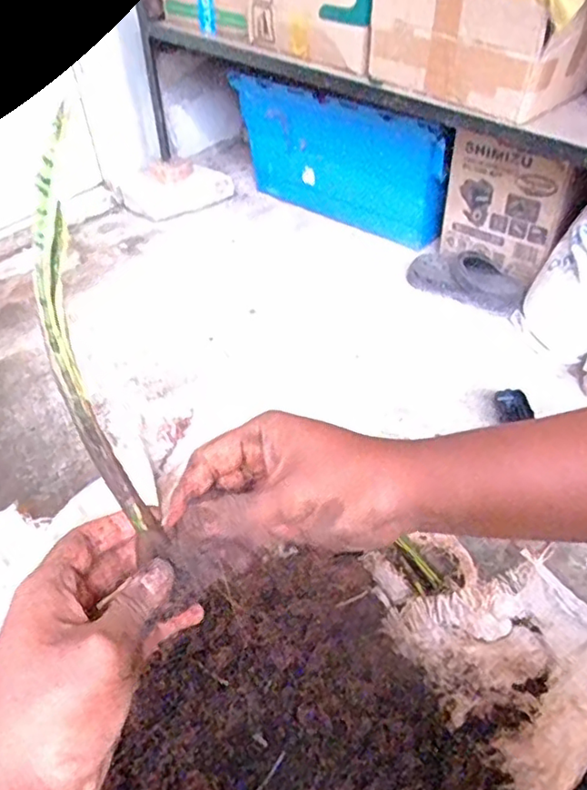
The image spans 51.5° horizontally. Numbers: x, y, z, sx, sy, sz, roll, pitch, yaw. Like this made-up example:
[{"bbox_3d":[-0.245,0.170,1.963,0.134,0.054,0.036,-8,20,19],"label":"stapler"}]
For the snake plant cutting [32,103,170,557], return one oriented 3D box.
[{"bbox_3d":[-0.122,-0.038,0.351,0.040,0.021,0.264,-16,85,-12],"label":"snake plant cutting"}]

